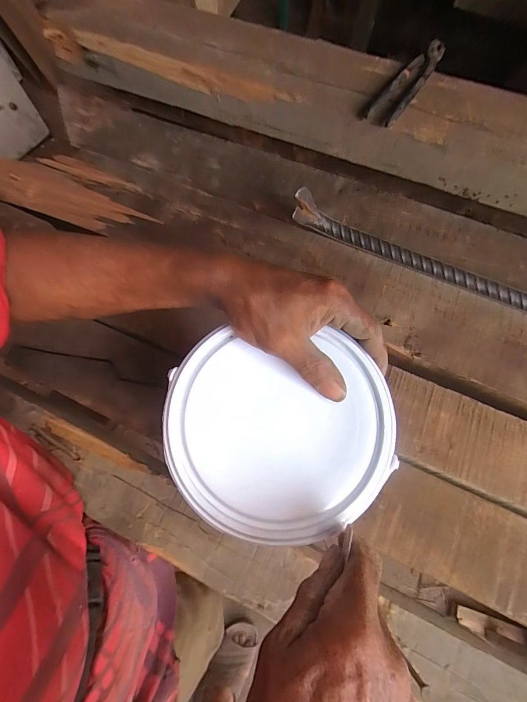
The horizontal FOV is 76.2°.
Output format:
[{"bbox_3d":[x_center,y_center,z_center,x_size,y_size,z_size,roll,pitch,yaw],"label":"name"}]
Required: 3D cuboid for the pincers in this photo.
[{"bbox_3d":[0.229,-0.416,0.515,0.050,0.019,0.229,37,71,10],"label":"pincers"}]

